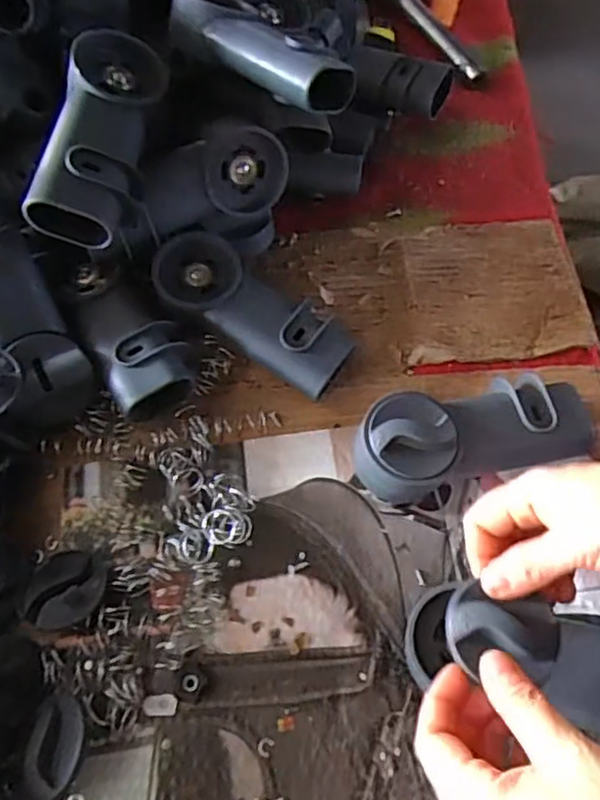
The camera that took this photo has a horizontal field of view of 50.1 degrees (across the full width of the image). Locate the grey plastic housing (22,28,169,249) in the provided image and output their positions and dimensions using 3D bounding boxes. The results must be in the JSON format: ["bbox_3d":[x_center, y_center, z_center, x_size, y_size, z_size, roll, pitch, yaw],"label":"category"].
[{"bbox_3d":[-0.134,-0.181,0.437,0.059,0.054,0.158,4,62,3],"label":"grey plastic housing"}]

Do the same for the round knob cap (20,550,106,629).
[{"bbox_3d":[-0.155,0.123,0.422,0.051,0.021,0.053,0,62,1],"label":"round knob cap"}]

